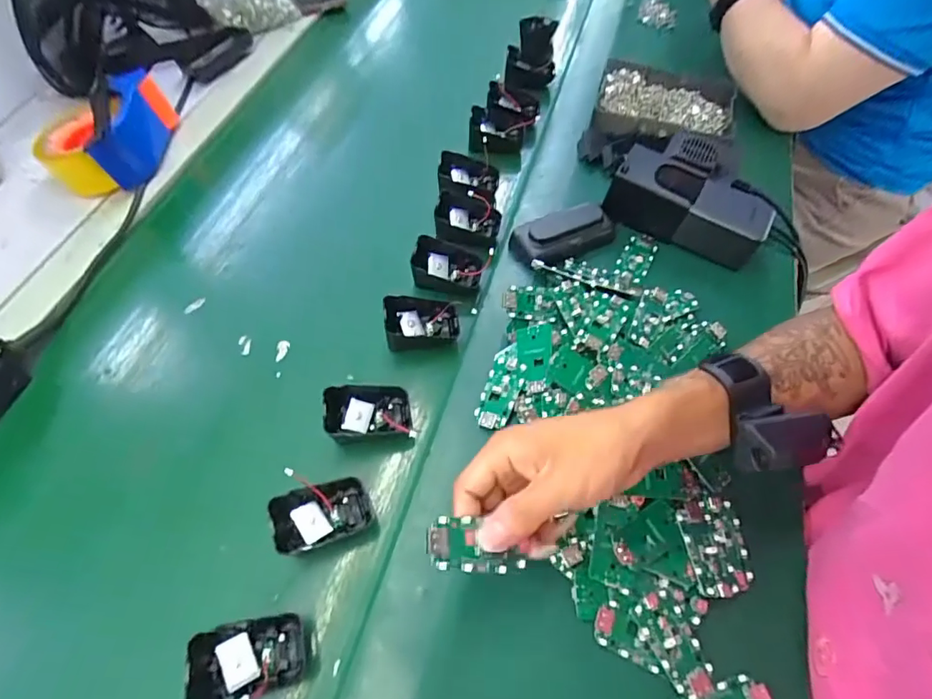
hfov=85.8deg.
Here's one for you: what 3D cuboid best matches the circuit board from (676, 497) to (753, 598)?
[{"bbox_3d":[0.186,0.144,0.371,0.050,0.006,0.067,2,52,-15],"label":"circuit board"}]

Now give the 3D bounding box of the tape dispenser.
[{"bbox_3d":[-0.408,-0.258,0.582,0.112,0.065,0.150,7,61,6],"label":"tape dispenser"}]

